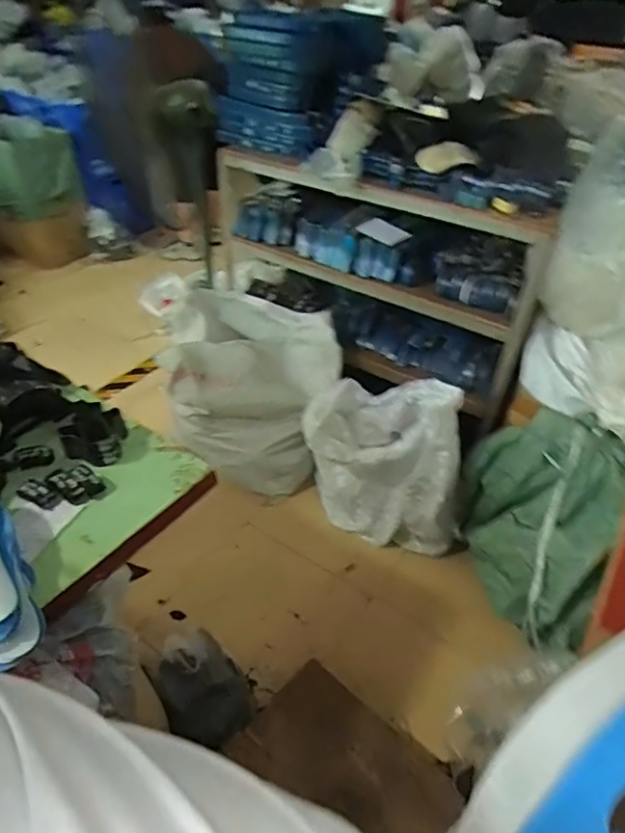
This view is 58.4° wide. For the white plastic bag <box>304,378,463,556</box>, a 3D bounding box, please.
[{"bbox_3d":[0.226,0.113,1.770,0.509,0.557,0.263,12,42,12],"label":"white plastic bag"}]

